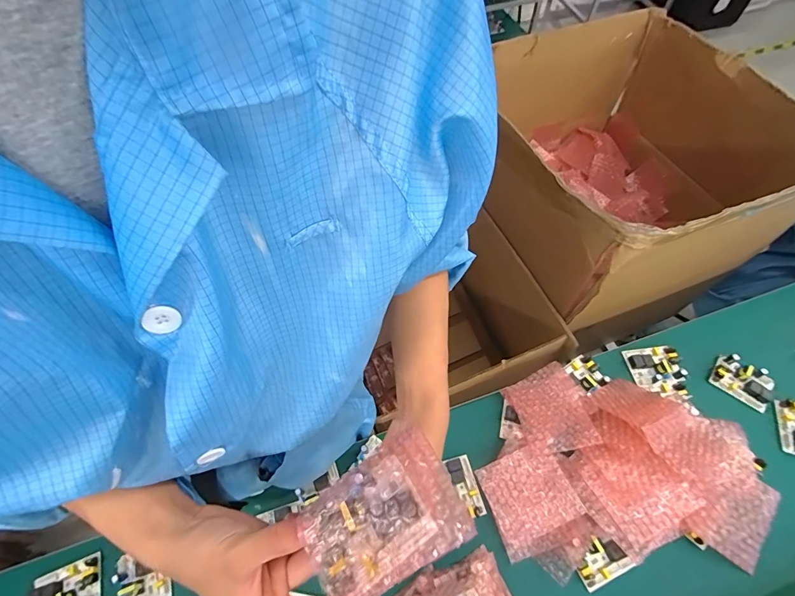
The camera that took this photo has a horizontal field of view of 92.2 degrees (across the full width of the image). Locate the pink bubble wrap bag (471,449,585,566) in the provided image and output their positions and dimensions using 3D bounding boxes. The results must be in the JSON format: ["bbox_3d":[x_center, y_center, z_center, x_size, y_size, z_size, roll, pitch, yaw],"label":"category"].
[{"bbox_3d":[0.181,0.274,0.525,0.113,0.020,0.116,-20,63,-10],"label":"pink bubble wrap bag"}]

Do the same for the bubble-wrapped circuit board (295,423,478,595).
[{"bbox_3d":[-0.011,0.156,0.277,0.108,0.029,0.084,-34,56,-2],"label":"bubble-wrapped circuit board"}]

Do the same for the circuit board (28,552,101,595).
[{"bbox_3d":[-0.433,0.381,0.491,0.086,0.014,0.062,-22,63,-11],"label":"circuit board"}]

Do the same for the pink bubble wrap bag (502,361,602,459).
[{"bbox_3d":[0.237,0.169,0.586,0.115,0.017,0.132,-13,44,-8],"label":"pink bubble wrap bag"}]

